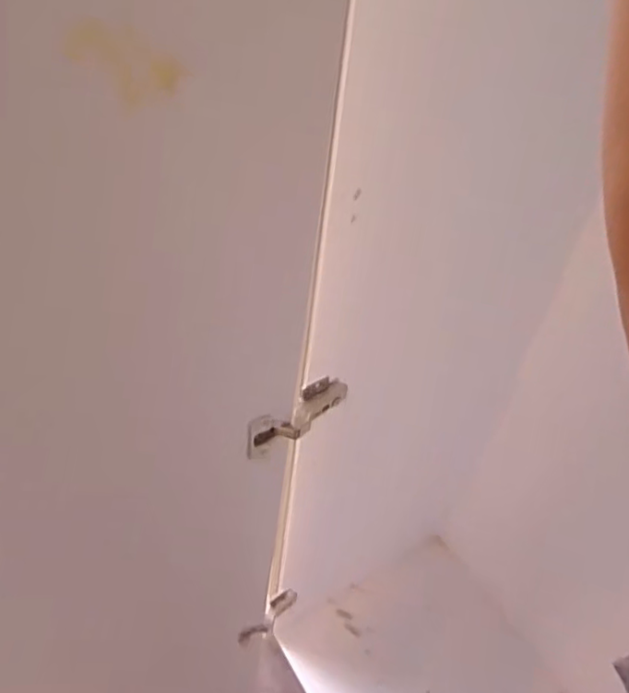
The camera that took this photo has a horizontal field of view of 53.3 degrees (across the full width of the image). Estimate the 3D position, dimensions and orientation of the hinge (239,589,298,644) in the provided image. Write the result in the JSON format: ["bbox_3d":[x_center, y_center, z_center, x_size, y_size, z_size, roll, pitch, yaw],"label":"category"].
[{"bbox_3d":[-0.075,0.447,1.026,0.113,0.046,0.033,-44,59,-5],"label":"hinge"}]

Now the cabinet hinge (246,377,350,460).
[{"bbox_3d":[-0.013,0.071,0.606,0.116,0.048,0.029,-29,55,-30],"label":"cabinet hinge"}]

